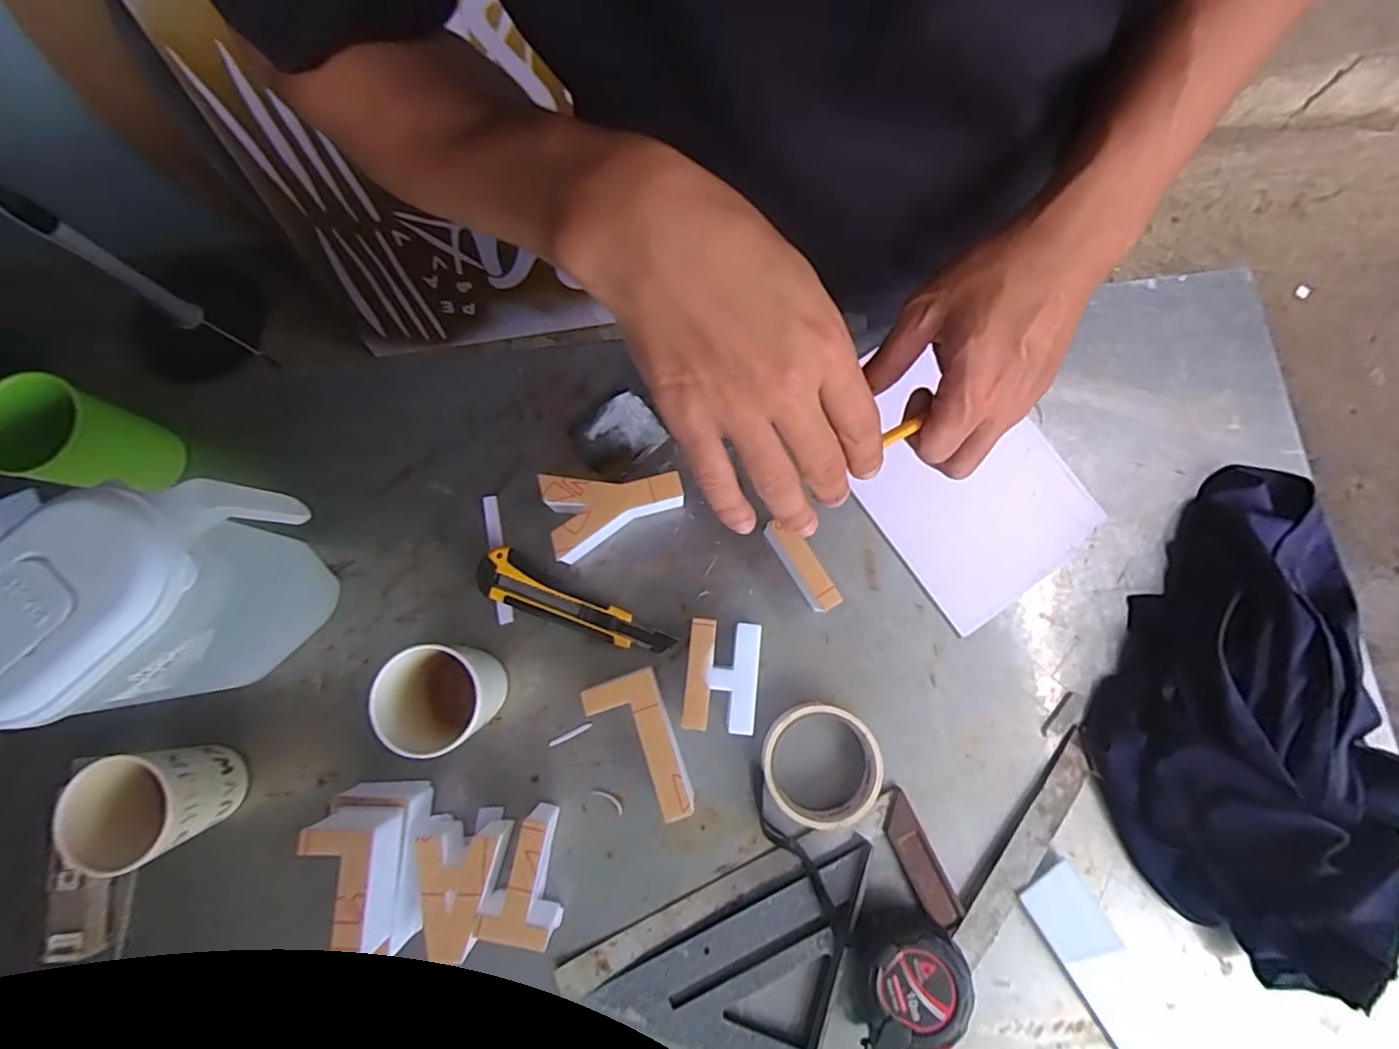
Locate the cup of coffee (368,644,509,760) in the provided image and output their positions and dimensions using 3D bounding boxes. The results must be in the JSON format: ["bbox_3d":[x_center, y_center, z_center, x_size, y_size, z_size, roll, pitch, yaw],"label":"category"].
[{"bbox_3d":[-0.184,0.124,0.446,0.069,0.096,0.068,0,80,0],"label":"cup of coffee"}]

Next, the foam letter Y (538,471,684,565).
[{"bbox_3d":[-0.067,-0.015,0.492,0.106,0.044,0.064,-15,80,-3],"label":"foam letter Y"}]

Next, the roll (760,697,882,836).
[{"bbox_3d":[0.096,0.187,0.472,0.089,0.027,0.087,0,80,0],"label":"roll"}]

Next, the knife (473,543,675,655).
[{"bbox_3d":[-0.101,0.068,0.491,0.162,0.021,0.039,23,80,4],"label":"knife"}]

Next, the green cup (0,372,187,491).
[{"bbox_3d":[-0.462,-0.061,0.461,0.070,0.111,0.070,0,80,0],"label":"green cup"}]

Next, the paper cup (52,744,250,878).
[{"bbox_3d":[-0.386,0.198,0.436,0.076,0.092,0.071,-11,80,-2],"label":"paper cup"}]

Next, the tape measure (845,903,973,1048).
[{"bbox_3d":[0.150,0.332,0.439,0.078,0.039,0.083,-11,80,-2],"label":"tape measure"}]

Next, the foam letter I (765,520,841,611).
[{"bbox_3d":[0.082,0.031,0.486,0.020,0.048,0.081,-27,81,-5],"label":"foam letter I"}]

